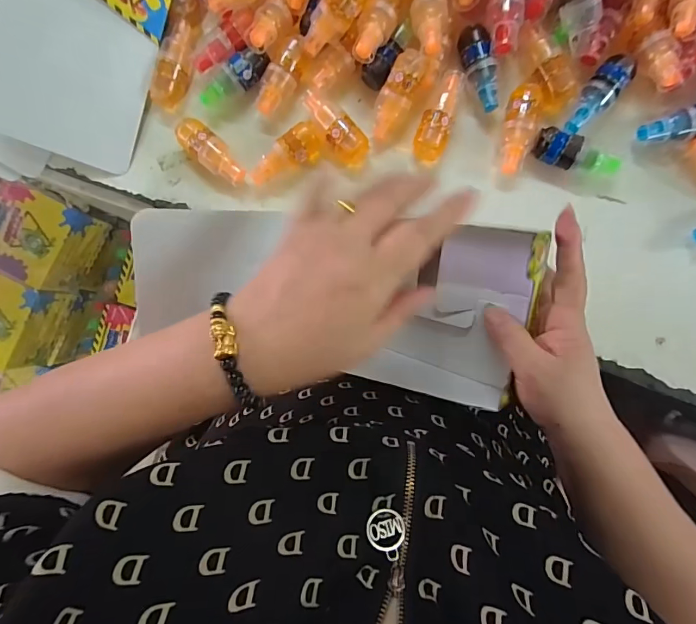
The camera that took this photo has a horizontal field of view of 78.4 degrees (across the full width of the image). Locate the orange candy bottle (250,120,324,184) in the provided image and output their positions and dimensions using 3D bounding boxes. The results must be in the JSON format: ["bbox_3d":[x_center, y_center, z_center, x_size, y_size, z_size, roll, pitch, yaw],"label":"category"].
[{"bbox_3d":[-0.059,-0.150,0.412,0.076,0.029,0.027,-39,87,4],"label":"orange candy bottle"}]

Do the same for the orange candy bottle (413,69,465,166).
[{"bbox_3d":[0.085,-0.184,0.401,0.031,0.024,0.082,15,91,4],"label":"orange candy bottle"}]

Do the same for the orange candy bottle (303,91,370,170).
[{"bbox_3d":[-0.012,-0.177,0.411,0.031,0.033,0.077,-39,87,4],"label":"orange candy bottle"}]

